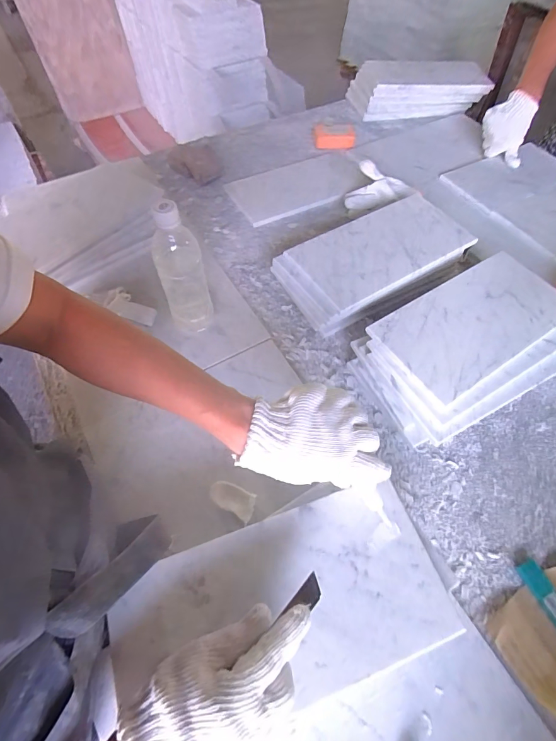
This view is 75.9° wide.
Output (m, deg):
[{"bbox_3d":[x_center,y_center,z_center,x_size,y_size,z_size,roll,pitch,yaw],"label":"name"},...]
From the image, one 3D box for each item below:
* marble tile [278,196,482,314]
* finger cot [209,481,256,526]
[{"bbox_3d":[0.173,-0.211,0.600,0.296,0.019,0.152,-30,66,-15],"label":"marble tile"},{"bbox_3d":[-0.057,0.159,0.444,0.061,0.005,0.032,26,62,15],"label":"finger cot"}]

